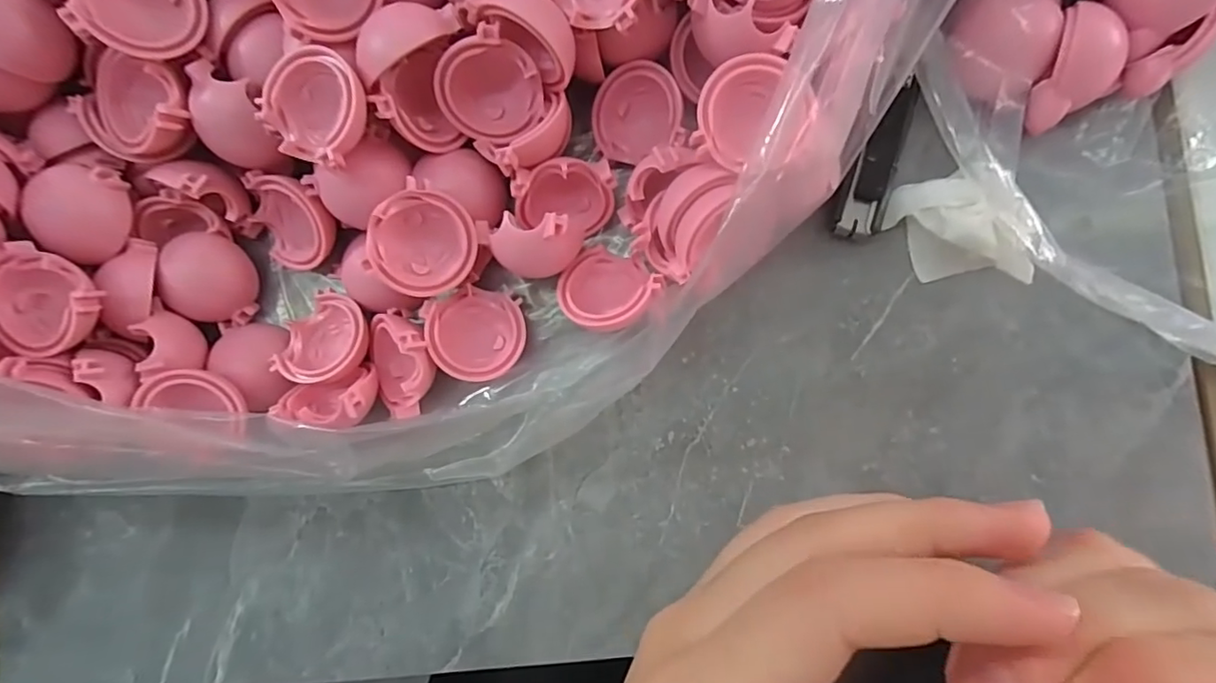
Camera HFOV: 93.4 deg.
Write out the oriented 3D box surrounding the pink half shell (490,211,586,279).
[{"bbox_3d":[-0.020,-0.028,0.171,0.024,0.022,0.016,3,88,2],"label":"pink half shell"}]

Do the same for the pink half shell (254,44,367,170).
[{"bbox_3d":[-0.080,-0.064,0.156,0.030,0.013,0.027,27,89,3],"label":"pink half shell"}]

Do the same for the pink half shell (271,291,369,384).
[{"bbox_3d":[-0.088,0.000,0.183,0.030,0.013,0.030,4,68,24],"label":"pink half shell"}]

